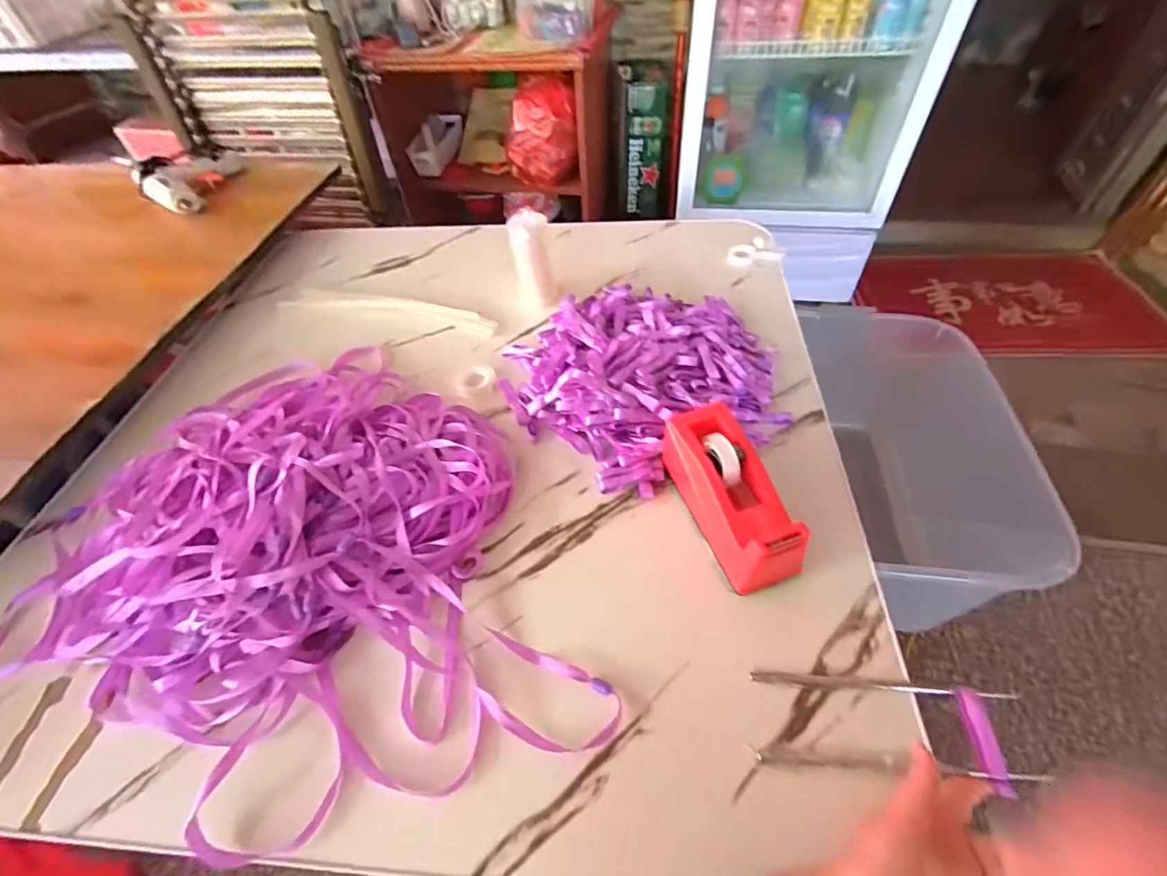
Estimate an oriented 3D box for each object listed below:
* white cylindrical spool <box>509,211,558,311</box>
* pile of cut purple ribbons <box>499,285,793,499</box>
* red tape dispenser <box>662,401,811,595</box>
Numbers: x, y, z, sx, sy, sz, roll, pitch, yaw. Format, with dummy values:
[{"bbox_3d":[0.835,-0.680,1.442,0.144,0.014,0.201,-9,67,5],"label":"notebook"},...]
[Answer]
[{"bbox_3d":[-0.063,-0.224,0.621,0.045,0.108,0.040,-10,52,-4],"label":"white cylindrical spool"},{"bbox_3d":[0.070,-0.082,0.536,0.277,0.050,0.267,-2,51,3],"label":"pile of cut purple ribbons"},{"bbox_3d":[0.126,0.045,0.413,0.061,0.064,0.149,-18,52,-10],"label":"red tape dispenser"}]

